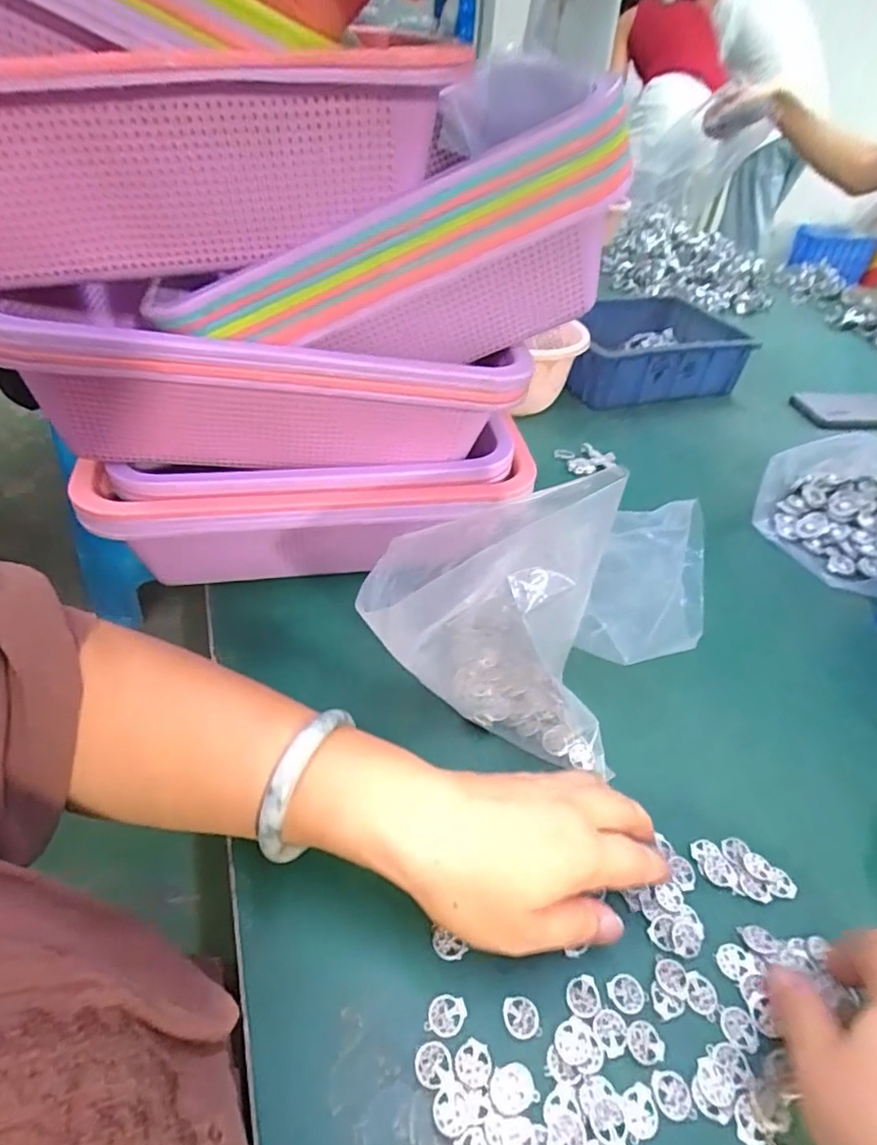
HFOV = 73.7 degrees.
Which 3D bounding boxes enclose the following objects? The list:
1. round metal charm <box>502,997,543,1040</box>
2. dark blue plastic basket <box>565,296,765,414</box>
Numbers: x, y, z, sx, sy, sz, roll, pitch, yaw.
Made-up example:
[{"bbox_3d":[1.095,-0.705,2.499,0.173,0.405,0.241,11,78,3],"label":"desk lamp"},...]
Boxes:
[{"bbox_3d":[0.036,0.192,0.253,0.016,0.004,0.015,2,42,-2],"label":"round metal charm"},{"bbox_3d":[0.271,-0.298,0.781,0.275,0.073,0.175,-13,46,-20],"label":"dark blue plastic basket"}]

